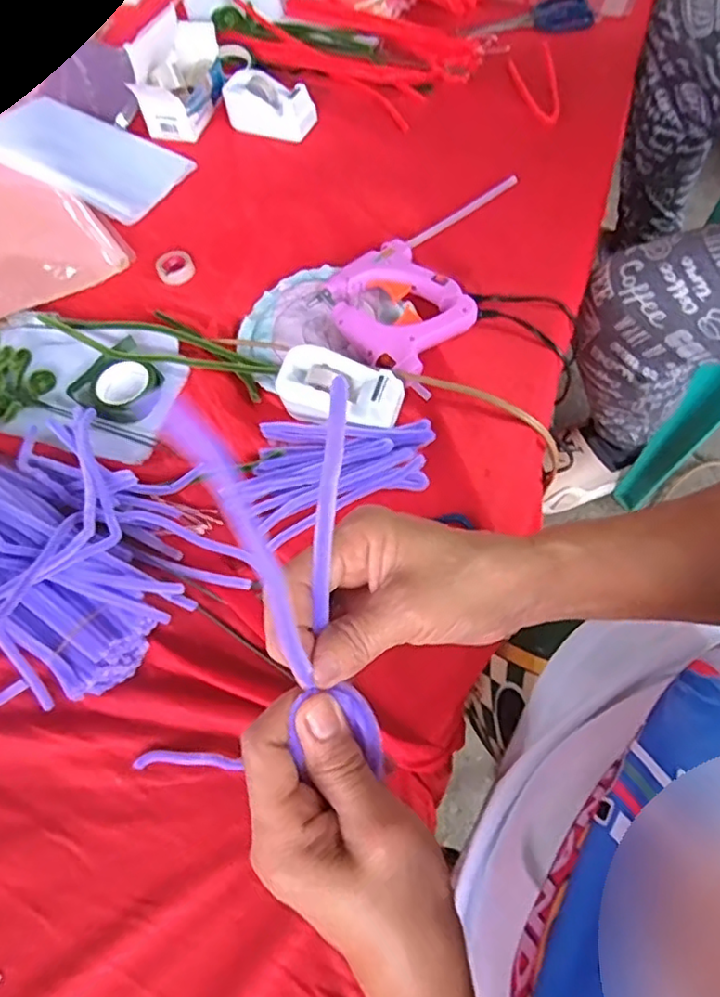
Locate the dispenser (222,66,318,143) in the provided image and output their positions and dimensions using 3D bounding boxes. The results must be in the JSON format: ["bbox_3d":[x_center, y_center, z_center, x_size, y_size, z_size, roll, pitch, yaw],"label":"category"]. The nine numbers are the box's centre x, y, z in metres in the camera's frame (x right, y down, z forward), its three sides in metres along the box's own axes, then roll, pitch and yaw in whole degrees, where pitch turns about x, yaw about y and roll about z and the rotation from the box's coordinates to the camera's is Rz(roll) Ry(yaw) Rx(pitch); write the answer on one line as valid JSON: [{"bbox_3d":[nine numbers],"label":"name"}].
[{"bbox_3d":[-0.107,-0.457,0.717,0.110,0.041,0.057,18,65,14],"label":"dispenser"}]

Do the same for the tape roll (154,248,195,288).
[{"bbox_3d":[-0.187,-0.233,0.625,0.036,0.009,0.043,-23,63,-7],"label":"tape roll"}]

